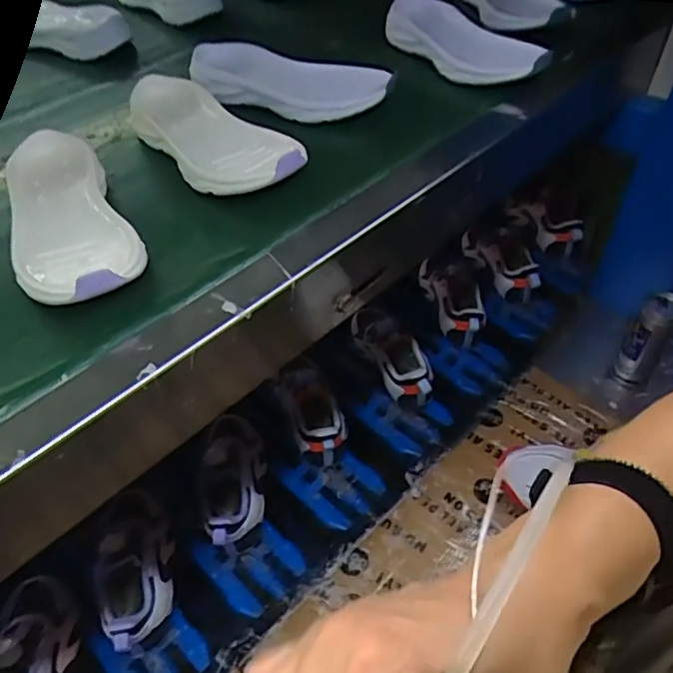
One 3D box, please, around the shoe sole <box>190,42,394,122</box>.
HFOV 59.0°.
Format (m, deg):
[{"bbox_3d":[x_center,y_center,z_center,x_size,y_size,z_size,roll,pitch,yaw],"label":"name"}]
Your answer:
[{"bbox_3d":[-0.045,-0.220,0.530,0.180,0.056,0.037,15,52,14],"label":"shoe sole"}]

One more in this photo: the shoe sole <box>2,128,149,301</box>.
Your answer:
[{"bbox_3d":[-0.188,-0.079,0.418,0.078,0.045,0.163,-22,52,-15],"label":"shoe sole"}]

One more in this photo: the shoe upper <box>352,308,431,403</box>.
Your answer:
[{"bbox_3d":[0.076,0.022,0.818,0.055,0.092,0.169,-23,53,-16],"label":"shoe upper"}]

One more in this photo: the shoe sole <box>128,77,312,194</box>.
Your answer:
[{"bbox_3d":[-0.098,-0.161,0.487,0.078,0.041,0.174,-34,56,-23],"label":"shoe sole"}]

